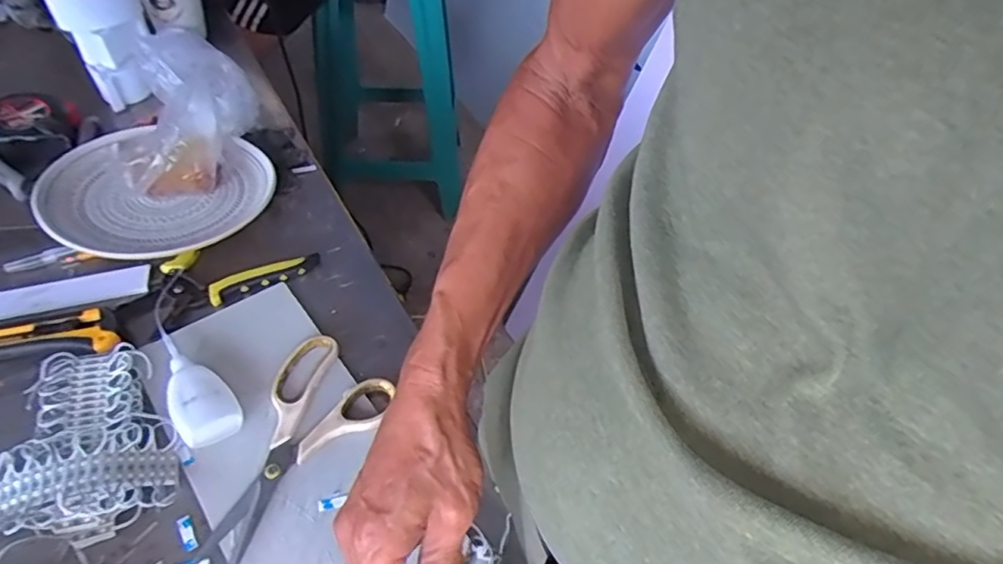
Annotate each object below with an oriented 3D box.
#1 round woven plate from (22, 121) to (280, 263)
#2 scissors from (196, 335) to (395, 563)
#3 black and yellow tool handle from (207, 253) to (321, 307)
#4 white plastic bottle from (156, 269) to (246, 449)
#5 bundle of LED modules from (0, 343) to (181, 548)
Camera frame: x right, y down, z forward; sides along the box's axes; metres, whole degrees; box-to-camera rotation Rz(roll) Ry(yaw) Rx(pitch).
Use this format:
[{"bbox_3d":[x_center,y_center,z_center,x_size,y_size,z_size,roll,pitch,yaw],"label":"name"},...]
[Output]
[{"bbox_3d":[-0.341,-0.087,0.606,0.202,0.043,0.186,8,50,3],"label":"round woven plate"},{"bbox_3d":[-0.171,0.119,0.466,0.100,0.013,0.168,33,56,21],"label":"scissors"},{"bbox_3d":[-0.221,-0.004,0.570,0.102,0.019,0.019,-24,56,-21],"label":"black and yellow tool handle"},{"bbox_3d":[-0.265,0.055,0.505,0.043,0.032,0.183,-25,56,-22],"label":"white plastic bottle"},{"bbox_3d":[-0.317,0.115,0.444,0.127,0.035,0.154,-23,55,-21],"label":"bundle of LED modules"}]

